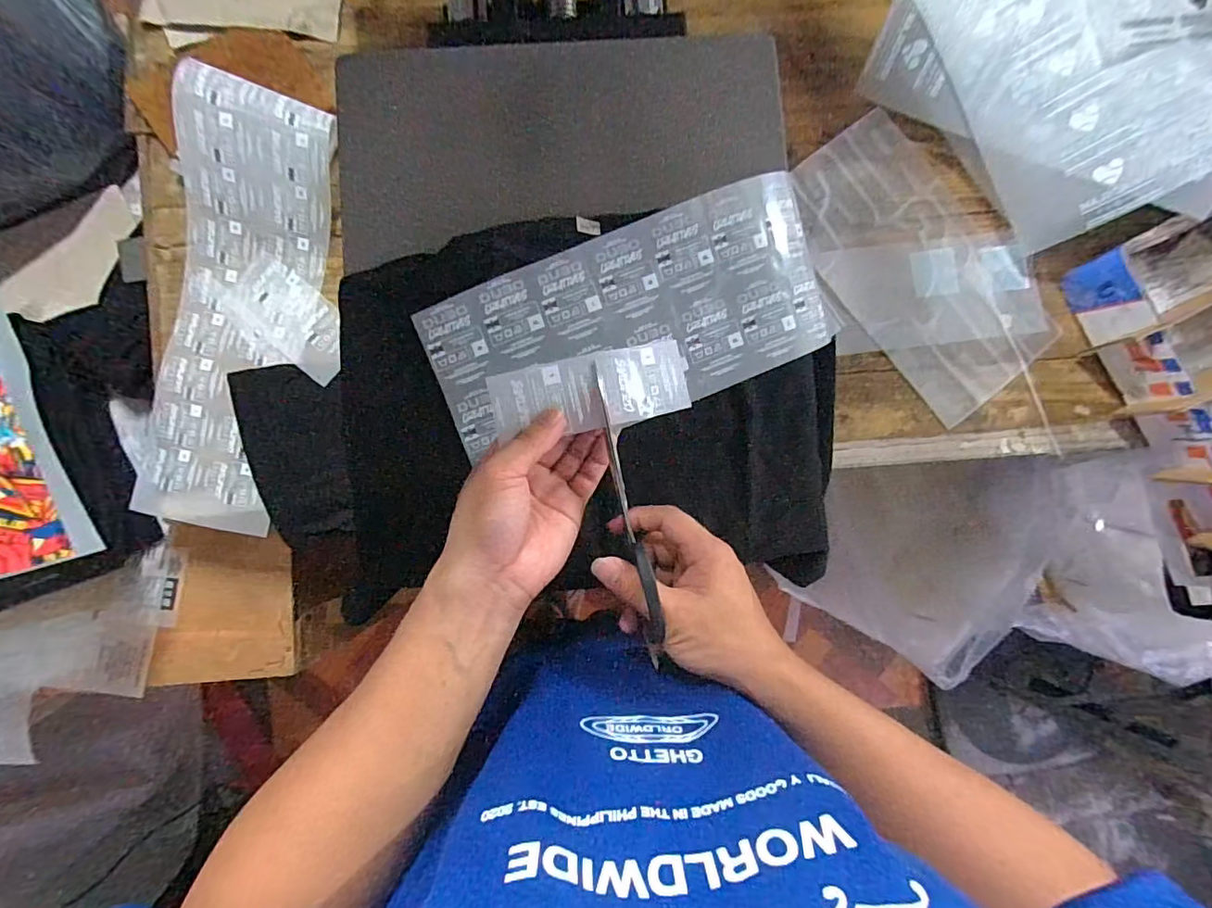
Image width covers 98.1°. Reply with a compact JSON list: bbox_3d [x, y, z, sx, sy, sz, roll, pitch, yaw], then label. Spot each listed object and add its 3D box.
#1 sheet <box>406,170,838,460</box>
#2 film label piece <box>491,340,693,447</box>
[{"bbox_3d":[0.028,-0.109,0.428,0.332,0.031,0.145,-22,88,-5],"label":"sheet"},{"bbox_3d":[-0.006,-0.043,0.355,0.137,0.020,0.050,-9,86,-15],"label":"film label piece"}]

